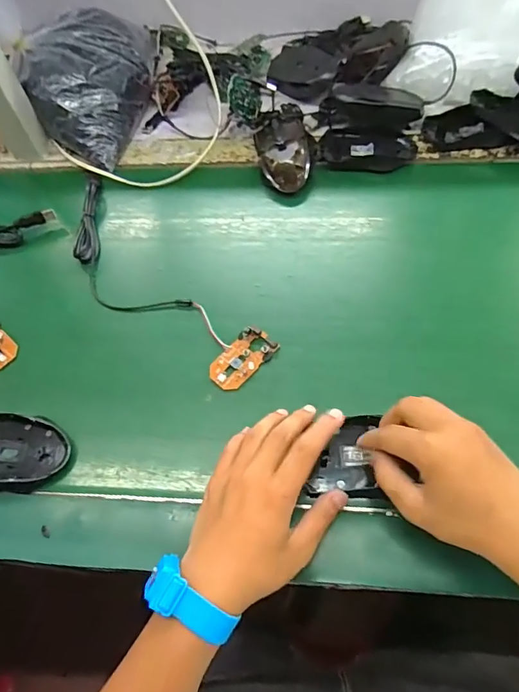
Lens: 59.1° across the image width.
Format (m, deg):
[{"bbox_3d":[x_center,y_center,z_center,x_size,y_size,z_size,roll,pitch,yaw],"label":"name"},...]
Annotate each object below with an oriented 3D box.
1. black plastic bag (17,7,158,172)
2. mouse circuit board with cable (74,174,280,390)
[{"bbox_3d":[-0.219,-0.341,0.595,0.156,0.083,0.230,-6,61,1],"label":"black plastic bag"},{"bbox_3d":[-0.124,-0.073,0.482,0.092,0.014,0.327,-40,65,-17],"label":"mouse circuit board with cable"}]

